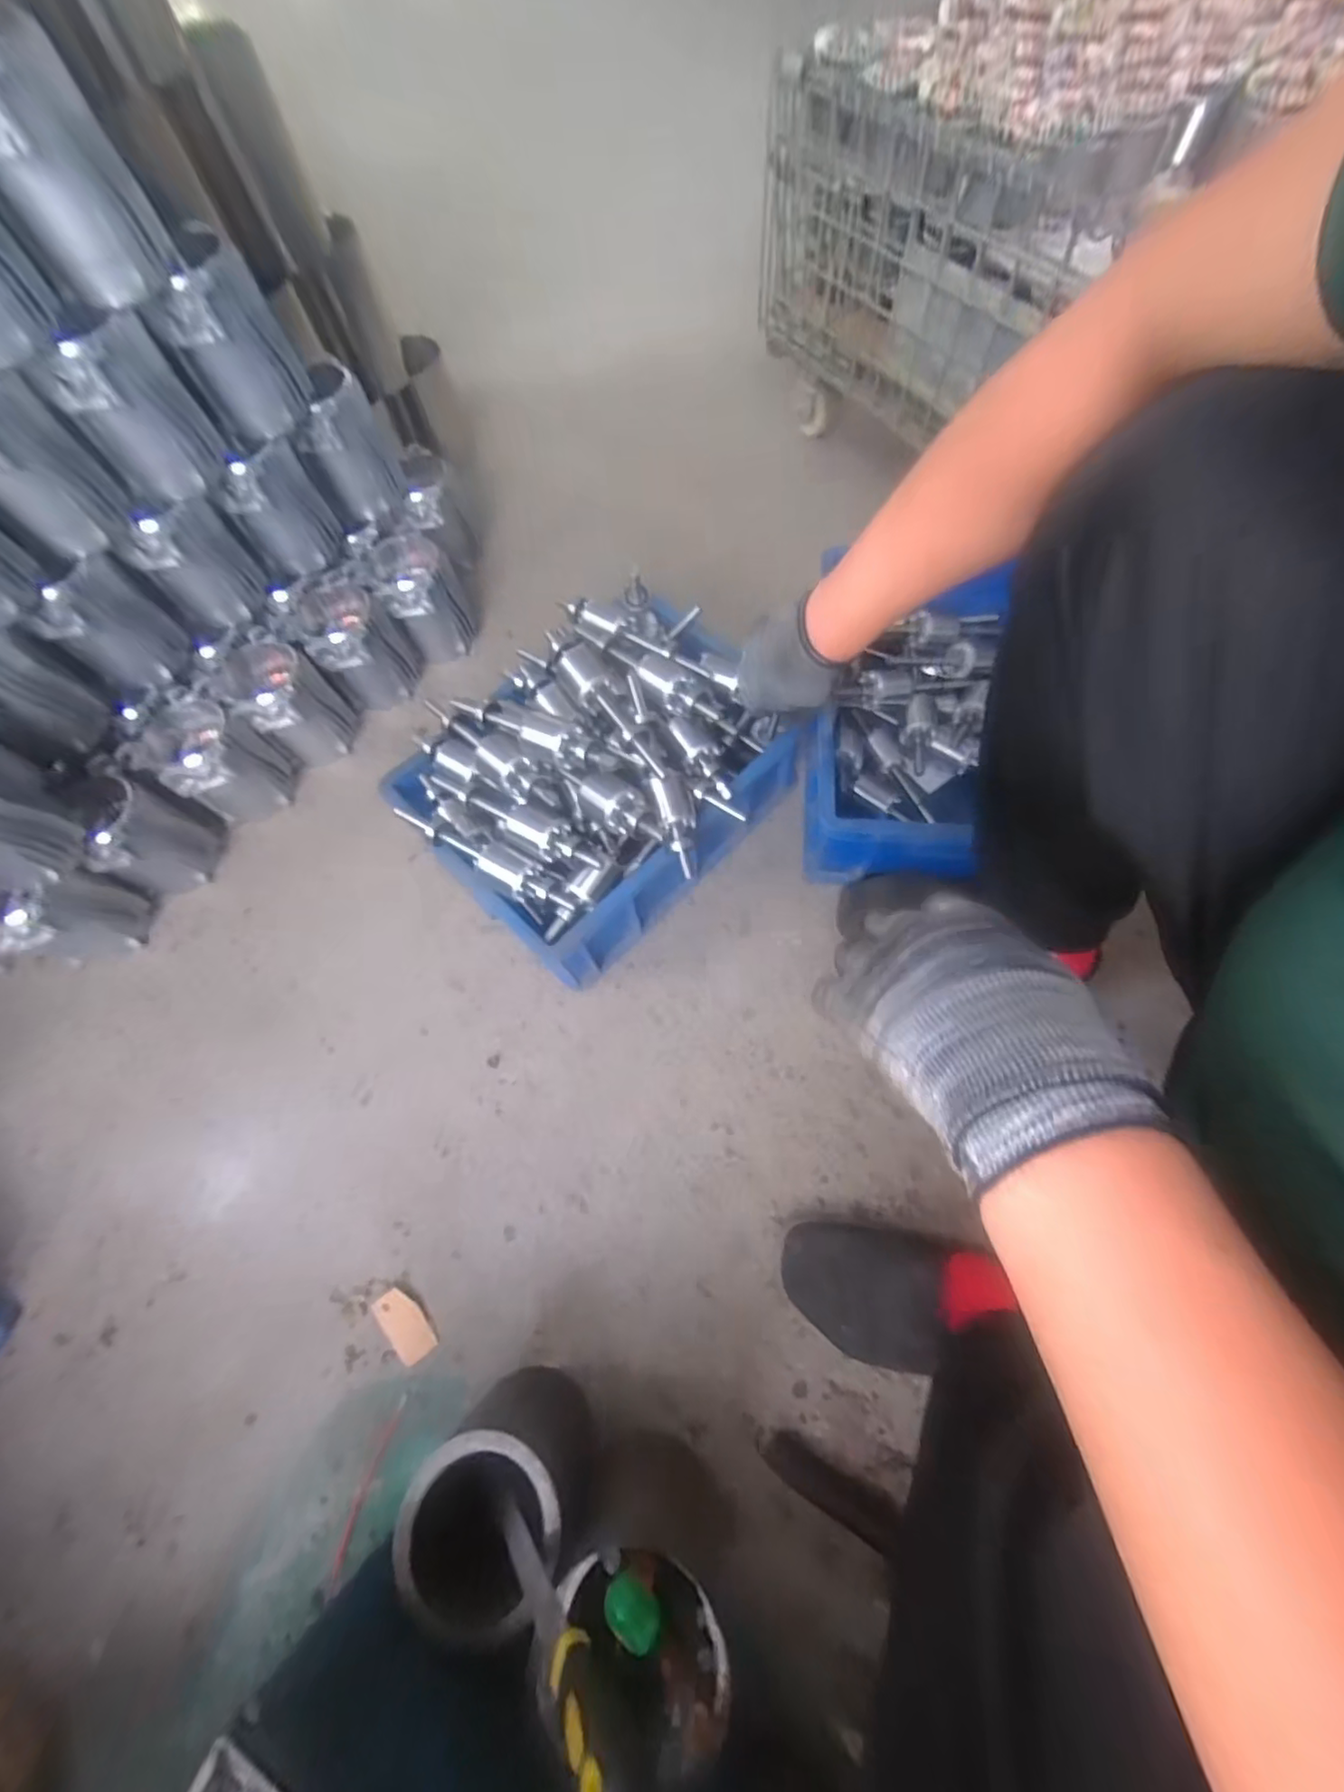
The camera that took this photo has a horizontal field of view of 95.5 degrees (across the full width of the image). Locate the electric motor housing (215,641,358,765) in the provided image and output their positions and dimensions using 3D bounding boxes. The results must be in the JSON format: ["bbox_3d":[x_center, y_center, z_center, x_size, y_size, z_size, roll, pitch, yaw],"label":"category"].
[{"bbox_3d":[-0.507,-0.256,0.810,0.132,0.131,0.107,39,74,17],"label":"electric motor housing"}]

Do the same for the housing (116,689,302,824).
[{"bbox_3d":[-0.582,-0.165,0.791,0.121,0.137,0.118,17,69,10],"label":"housing"}]

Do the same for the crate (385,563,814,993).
[{"bbox_3d":[-0.071,-0.140,0.704,0.311,0.213,0.397,41,74,17],"label":"crate"}]

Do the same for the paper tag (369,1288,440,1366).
[{"bbox_3d":[-0.259,0.415,0.592,0.035,0.004,0.068,-42,71,-14],"label":"paper tag"}]

